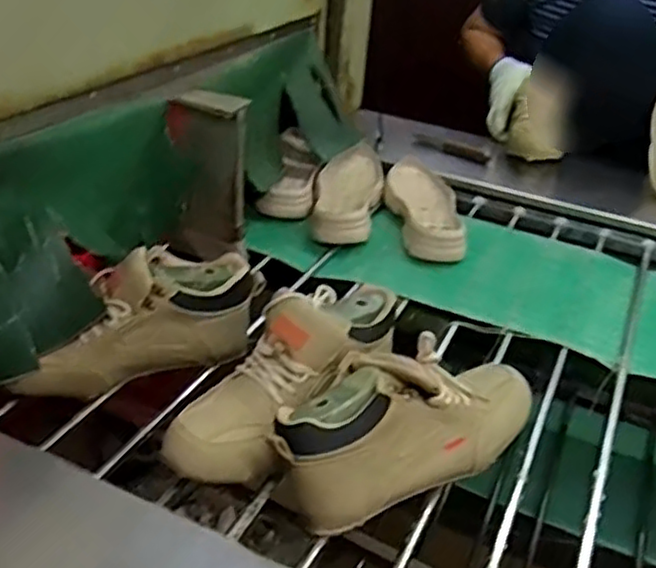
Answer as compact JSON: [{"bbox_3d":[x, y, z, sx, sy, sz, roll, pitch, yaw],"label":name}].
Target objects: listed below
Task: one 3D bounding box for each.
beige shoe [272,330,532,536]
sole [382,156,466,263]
[{"bbox_3d":[0.079,0.118,0.641,0.274,0.092,0.108,-14,37,-26],"label":"beige shoe"},{"bbox_3d":[0.147,-0.121,1.100,0.115,0.040,0.273,3,34,-1],"label":"sole"}]

